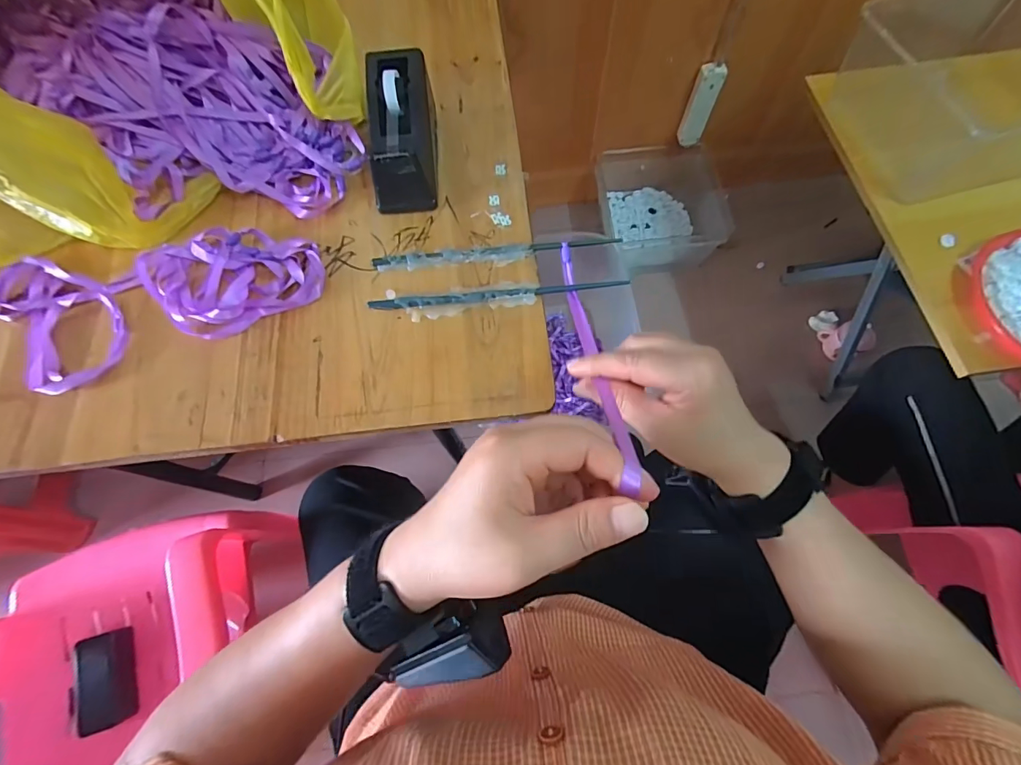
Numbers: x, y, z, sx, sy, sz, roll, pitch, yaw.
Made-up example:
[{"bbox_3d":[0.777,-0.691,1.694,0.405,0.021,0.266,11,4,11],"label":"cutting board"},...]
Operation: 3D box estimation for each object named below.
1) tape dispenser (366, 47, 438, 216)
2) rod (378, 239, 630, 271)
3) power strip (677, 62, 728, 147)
[{"bbox_3d":[-0.108,-0.249,0.448,0.058,0.072,0.152,-5,69,1],"label":"tape dispenser"},{"bbox_3d":[-0.013,-0.122,0.428,0.228,0.012,0.023,-4,69,1],"label":"rod"},{"bbox_3d":[0.452,-0.654,1.075,0.058,0.181,0.035,23,72,11],"label":"power strip"}]

